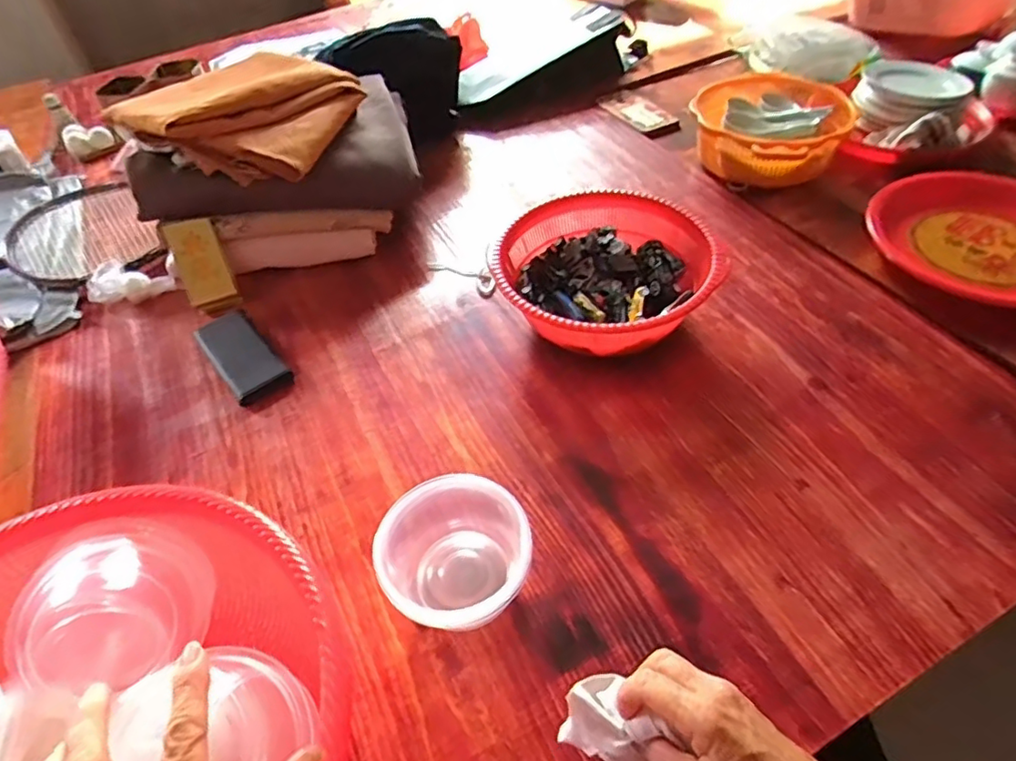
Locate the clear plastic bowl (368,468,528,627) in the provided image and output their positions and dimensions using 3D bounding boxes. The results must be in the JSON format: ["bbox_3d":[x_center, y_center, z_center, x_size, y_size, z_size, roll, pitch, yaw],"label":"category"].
[{"bbox_3d":[-0.037,0.147,0.472,0.112,0.081,0.096,-15,49,-7],"label":"clear plastic bowl"}]

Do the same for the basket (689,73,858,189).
[{"bbox_3d":[0.378,-0.366,0.886,0.209,0.074,0.238,29,58,27],"label":"basket"}]

